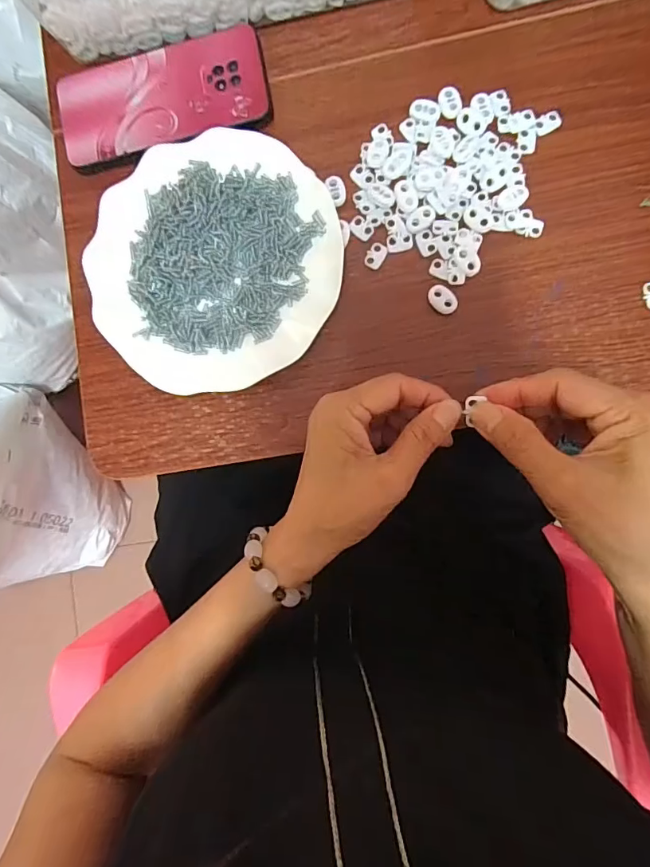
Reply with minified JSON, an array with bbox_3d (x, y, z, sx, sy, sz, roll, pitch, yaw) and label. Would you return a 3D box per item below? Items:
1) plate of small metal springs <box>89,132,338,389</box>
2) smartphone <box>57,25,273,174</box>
[{"bbox_3d":[-0.080,-0.124,0.336,0.180,0.019,0.181,0,88,6],"label":"plate of small metal springs"},{"bbox_3d":[-0.125,-0.257,0.356,0.161,0.010,0.079,-12,87,6],"label":"smartphone"}]

